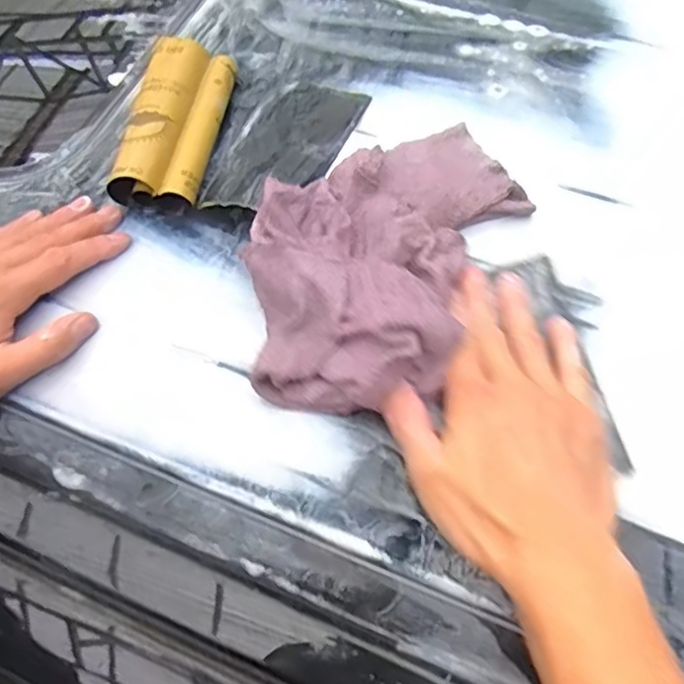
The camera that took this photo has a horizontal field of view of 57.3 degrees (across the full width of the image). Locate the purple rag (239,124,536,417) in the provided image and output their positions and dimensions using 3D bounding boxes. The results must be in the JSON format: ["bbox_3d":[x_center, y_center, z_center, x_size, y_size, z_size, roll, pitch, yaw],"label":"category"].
[{"bbox_3d":[0.029,-0.059,0.368,0.133,0.048,0.220,26,66,13],"label":"purple rag"}]

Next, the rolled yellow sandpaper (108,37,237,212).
[{"bbox_3d":[-0.114,-0.153,0.436,0.053,0.034,0.135,6,63,4],"label":"rolled yellow sandpaper"}]

